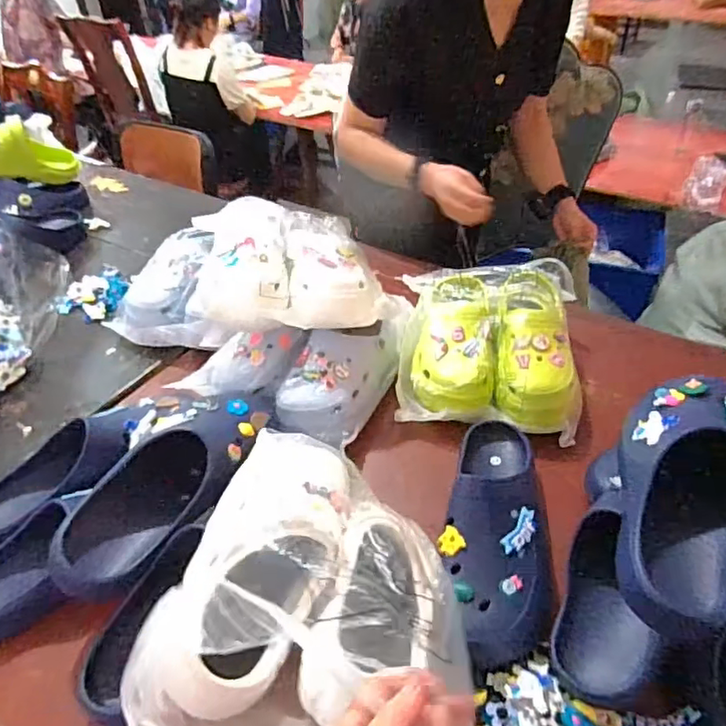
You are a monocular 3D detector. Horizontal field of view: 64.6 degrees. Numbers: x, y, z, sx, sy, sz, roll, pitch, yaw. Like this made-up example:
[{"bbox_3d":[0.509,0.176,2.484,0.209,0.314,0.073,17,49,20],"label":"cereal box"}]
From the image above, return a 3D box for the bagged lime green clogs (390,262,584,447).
[{"bbox_3d":[0.185,-0.040,0.853,0.255,0.105,0.281,5,42,7],"label":"bagged lime green clogs"}]

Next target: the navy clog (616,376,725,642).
[{"bbox_3d":[0.287,0.106,0.517,0.101,0.101,0.264,14,57,16],"label":"navy clog"}]

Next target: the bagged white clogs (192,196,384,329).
[{"bbox_3d":[-0.110,-0.157,0.842,0.248,0.093,0.246,-4,42,-3],"label":"bagged white clogs"}]

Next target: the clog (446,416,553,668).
[{"bbox_3d":[0.150,0.168,0.645,0.127,0.089,0.299,4,42,5],"label":"clog"}]

